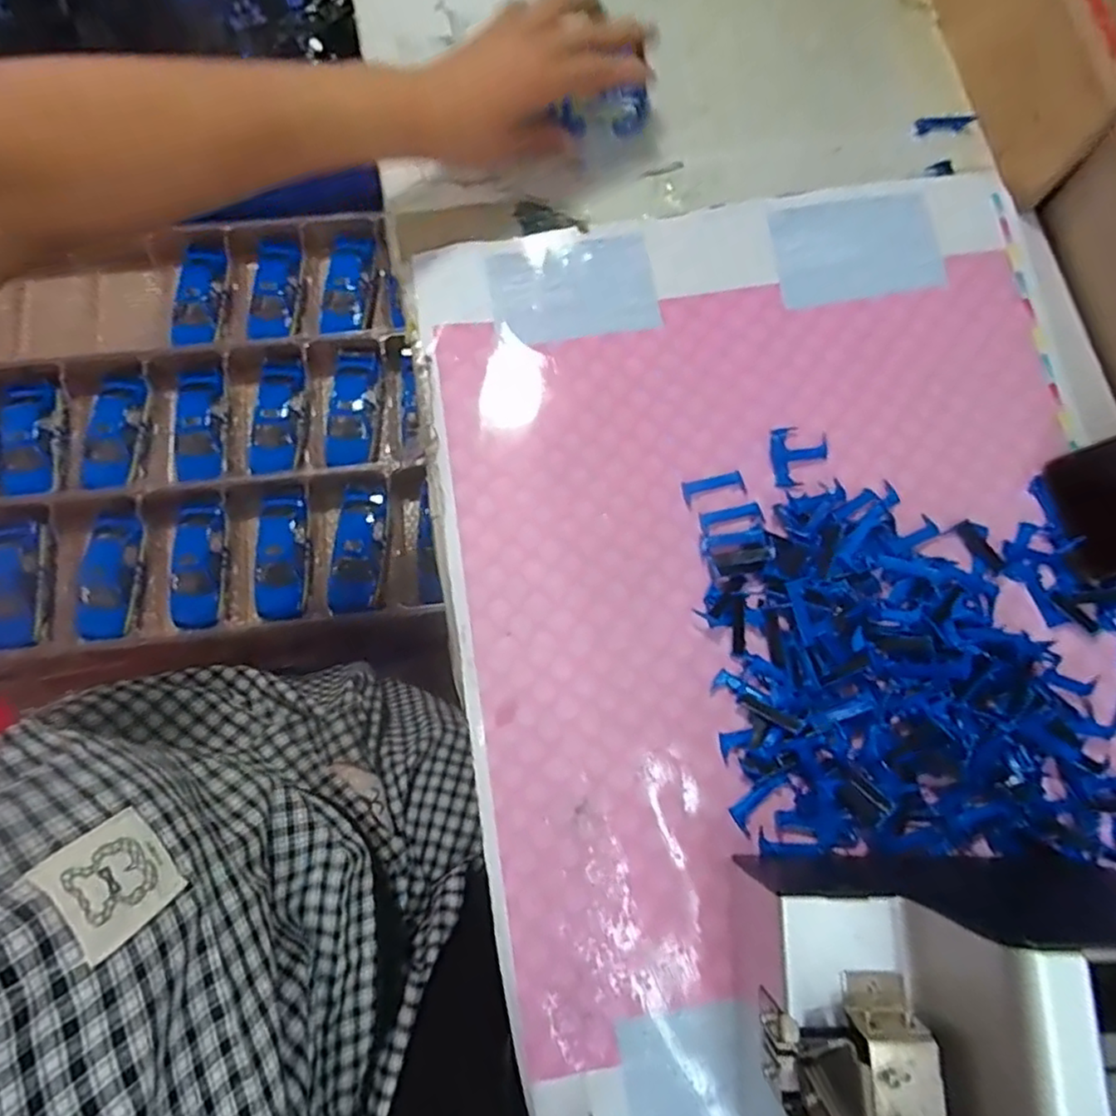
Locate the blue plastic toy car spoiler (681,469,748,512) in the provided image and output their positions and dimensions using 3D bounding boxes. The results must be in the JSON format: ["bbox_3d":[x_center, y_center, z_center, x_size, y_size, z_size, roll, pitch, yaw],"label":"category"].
[{"bbox_3d":[0.096,-0.043,0.403,0.038,0.004,0.015,-13,78,-3],"label":"blue plastic toy car spoiler"}]

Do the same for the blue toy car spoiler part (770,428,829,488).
[{"bbox_3d":[0.150,-0.063,0.406,0.036,0.004,0.038,-5,78,-1],"label":"blue toy car spoiler part"}]

